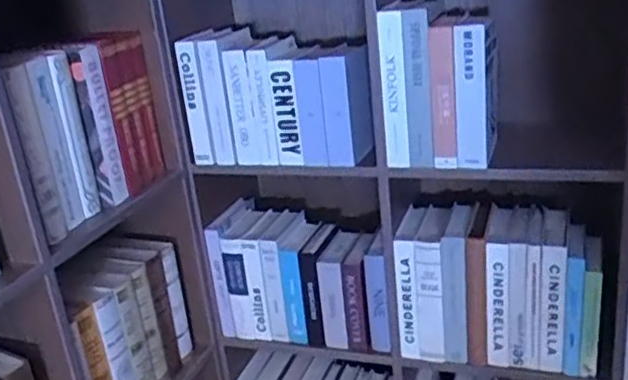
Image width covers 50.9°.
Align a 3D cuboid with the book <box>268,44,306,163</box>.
[{"bbox_3d":[-0.035,-0.158,1.230,0.055,0.191,0.139,1,22,17],"label":"book"}]

